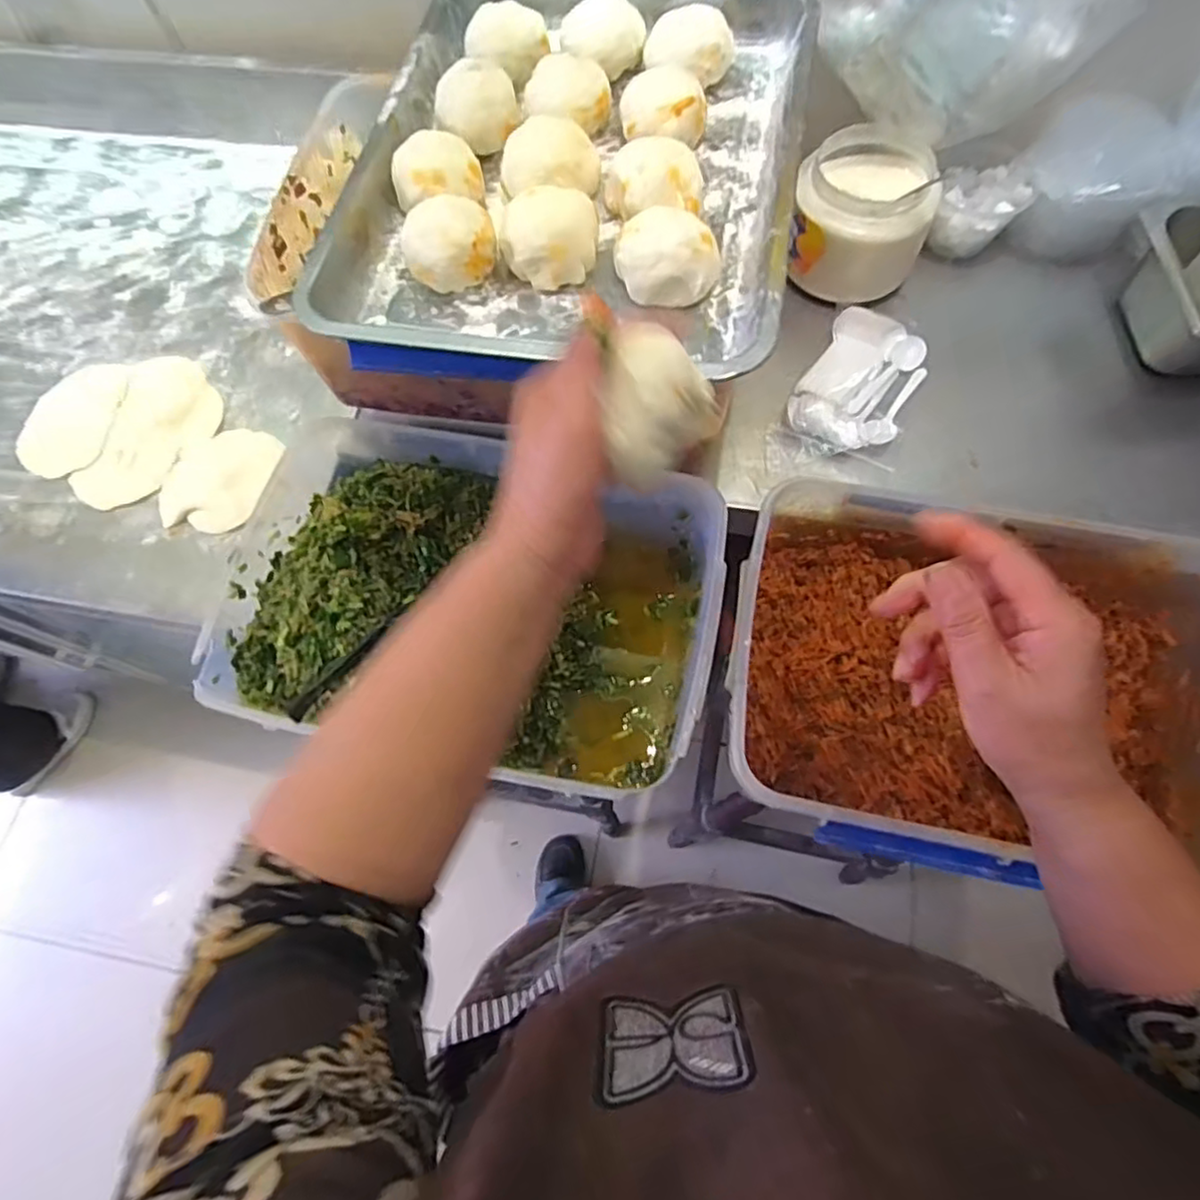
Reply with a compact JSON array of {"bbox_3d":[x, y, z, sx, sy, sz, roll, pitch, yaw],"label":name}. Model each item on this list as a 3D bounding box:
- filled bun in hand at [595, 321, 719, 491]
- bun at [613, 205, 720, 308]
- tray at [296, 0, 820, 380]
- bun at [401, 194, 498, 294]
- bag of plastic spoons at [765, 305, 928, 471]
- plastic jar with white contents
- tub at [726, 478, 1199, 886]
[{"bbox_3d":[0.022,-0.090,0.301,0.045,0.046,0.061,38,75,15],"label":"filled bun in hand"},{"bbox_3d":[0.049,-0.253,0.475,0.074,0.039,0.069,-8,69,-1],"label":"bun"},{"bbox_3d":[-0.013,-0.366,0.528,0.330,0.051,0.429,10,69,6],"label":"tray"},{"bbox_3d":[-0.112,-0.265,0.490,0.067,0.041,0.067,-17,69,-4],"label":"bun"},{"bbox_3d":[0.262,-0.214,0.672,0.105,0.033,0.206,29,73,13],"label":"bag of plastic spoons"},{"bbox_3d":[0.281,-0.421,0.709,0.135,0.099,0.148,-1,69,2],"label":"plastic jar with white contents"},{"bbox_3d":[0.333,0.078,0.578,0.428,0.134,0.303,10,69,6],"label":"tub"}]

